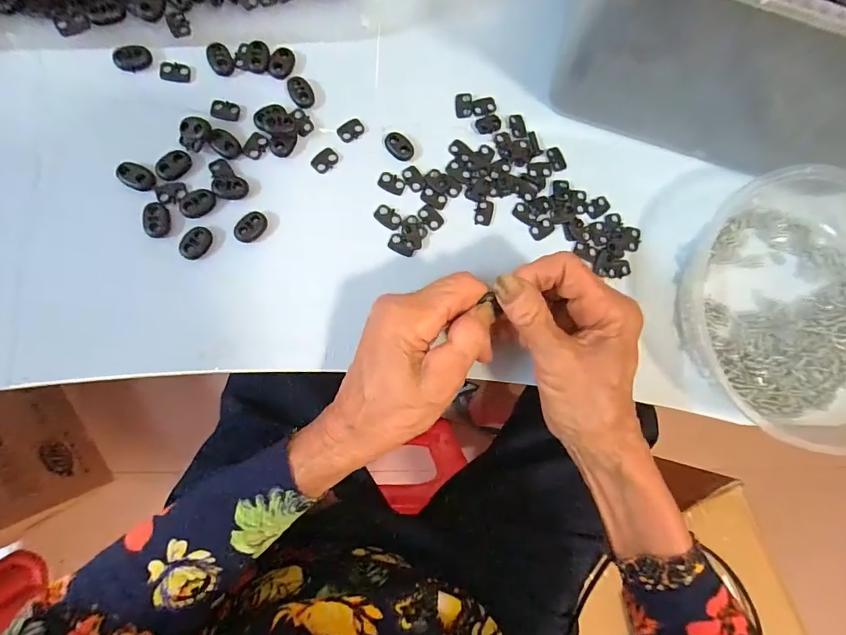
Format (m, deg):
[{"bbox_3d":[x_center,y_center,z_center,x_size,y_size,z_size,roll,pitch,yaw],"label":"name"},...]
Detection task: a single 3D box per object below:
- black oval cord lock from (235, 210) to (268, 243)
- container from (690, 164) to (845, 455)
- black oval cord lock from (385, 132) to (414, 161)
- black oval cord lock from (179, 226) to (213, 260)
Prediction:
[{"bbox_3d":[-0.111,-0.058,0.276,0.017,0.004,0.022,32,82,-5],"label":"black oval cord lock"},{"bbox_3d":[0.282,-0.009,0.301,0.178,0.048,0.195,18,84,-6],"label":"container"},{"bbox_3d":[-0.017,-0.119,0.300,0.022,0.004,0.014,37,82,-4],"label":"black oval cord lock"},{"bbox_3d":[-0.142,-0.047,0.269,0.016,0.004,0.022,25,83,-5],"label":"black oval cord lock"}]

